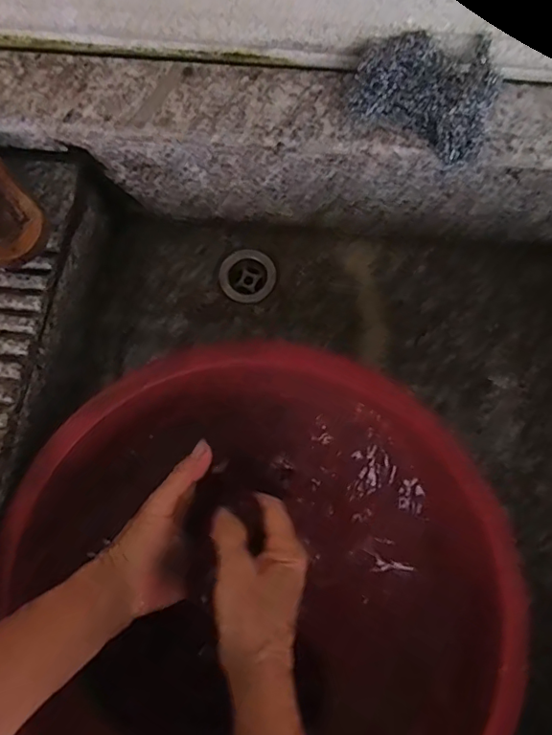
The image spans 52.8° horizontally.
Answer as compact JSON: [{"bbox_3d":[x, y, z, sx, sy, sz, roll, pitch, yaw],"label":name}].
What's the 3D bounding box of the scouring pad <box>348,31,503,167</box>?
[{"bbox_3d":[0.099,-0.180,0.363,0.089,0.042,0.059,32,80,7],"label":"scouring pad"}]

